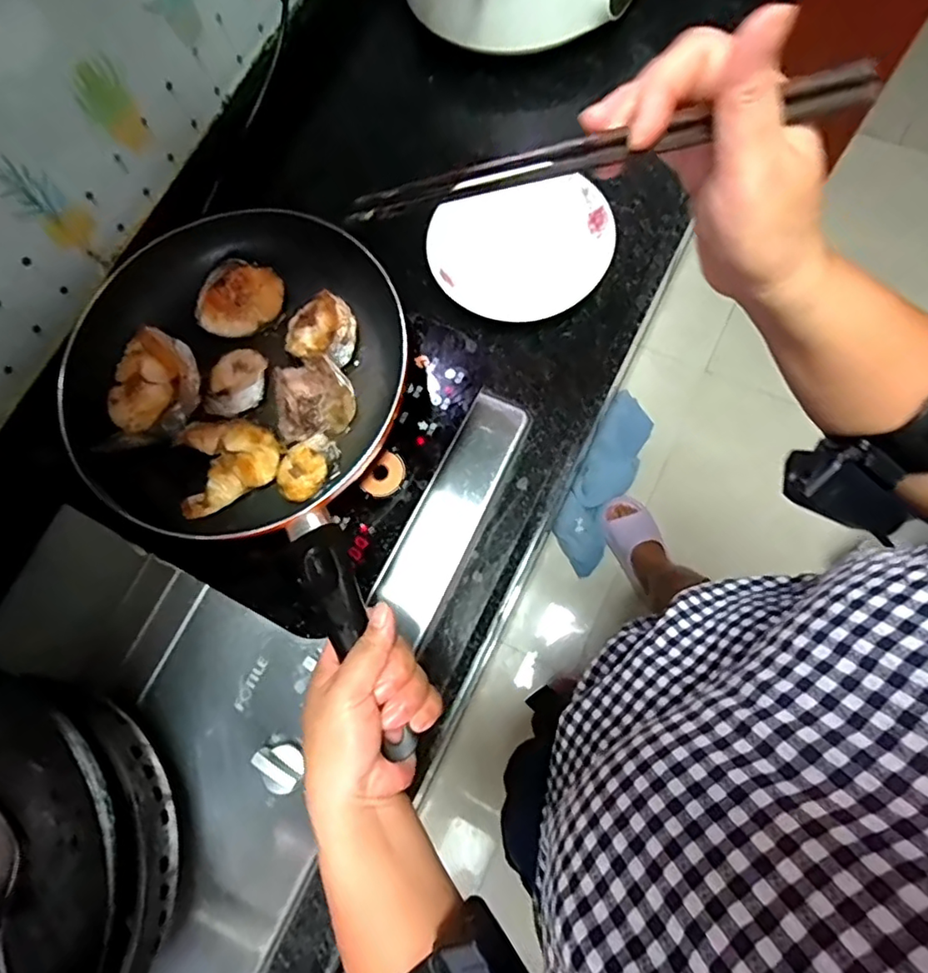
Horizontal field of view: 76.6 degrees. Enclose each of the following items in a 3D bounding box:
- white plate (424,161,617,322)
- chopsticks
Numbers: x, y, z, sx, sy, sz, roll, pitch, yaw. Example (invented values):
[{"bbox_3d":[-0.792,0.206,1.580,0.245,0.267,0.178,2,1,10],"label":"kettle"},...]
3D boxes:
[{"bbox_3d":[0.061,-0.265,0.634,0.193,0.023,0.180,0,77,1],"label":"white plate"},{"bbox_3d":[0.046,-0.153,0.277,0.243,0.016,0.017,3,76,30],"label":"chopsticks"}]

